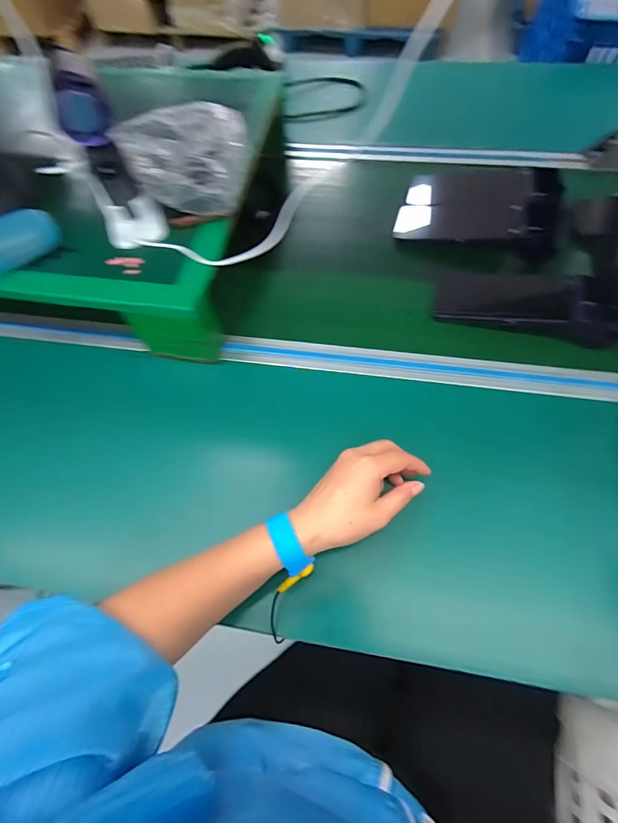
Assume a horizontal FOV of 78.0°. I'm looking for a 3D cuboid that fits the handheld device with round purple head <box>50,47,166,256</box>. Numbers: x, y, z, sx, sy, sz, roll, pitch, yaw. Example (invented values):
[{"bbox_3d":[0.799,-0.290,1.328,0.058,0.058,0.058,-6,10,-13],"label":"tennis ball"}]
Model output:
[{"bbox_3d":[-0.223,-0.259,0.404,0.082,0.167,0.082,-27,65,-9],"label":"handheld device with round purple head"}]

